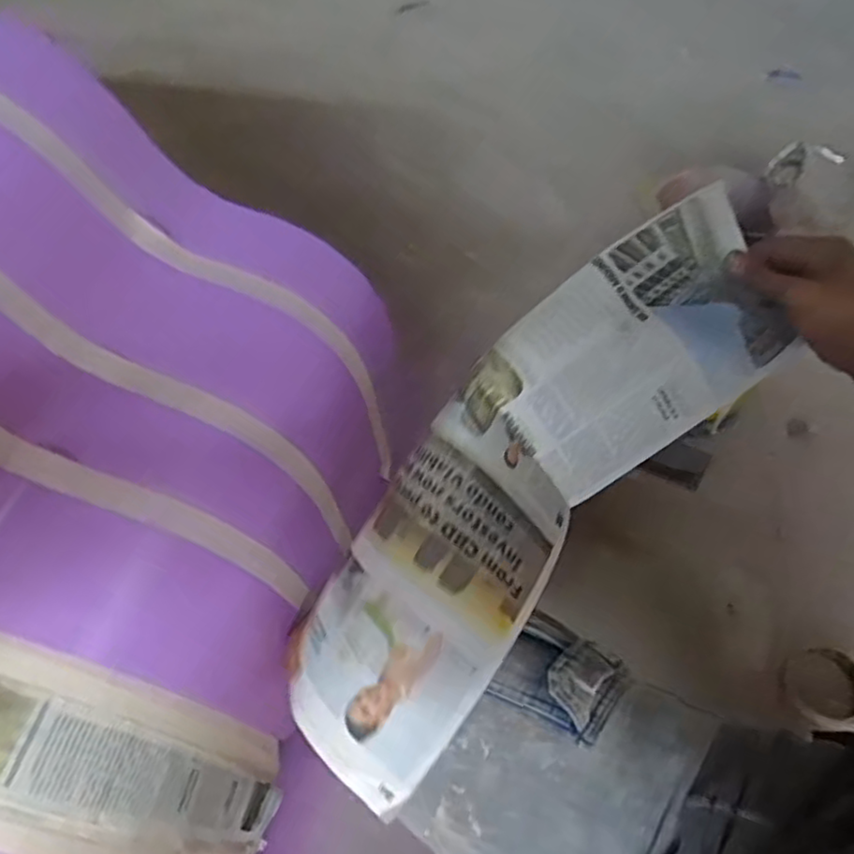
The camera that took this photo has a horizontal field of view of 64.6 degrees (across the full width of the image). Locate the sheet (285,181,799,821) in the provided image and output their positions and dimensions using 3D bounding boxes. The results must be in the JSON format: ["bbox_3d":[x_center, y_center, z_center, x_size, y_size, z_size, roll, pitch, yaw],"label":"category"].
[{"bbox_3d":[0.085,0.024,0.506,0.153,0.086,0.504,36,78,25],"label":"sheet"}]

